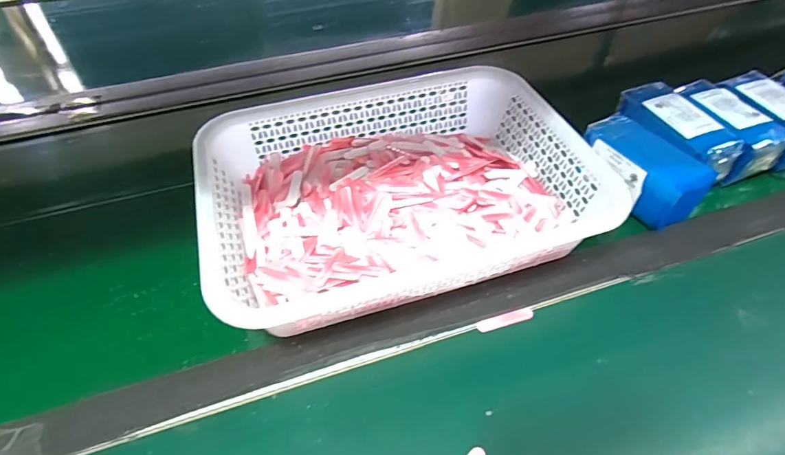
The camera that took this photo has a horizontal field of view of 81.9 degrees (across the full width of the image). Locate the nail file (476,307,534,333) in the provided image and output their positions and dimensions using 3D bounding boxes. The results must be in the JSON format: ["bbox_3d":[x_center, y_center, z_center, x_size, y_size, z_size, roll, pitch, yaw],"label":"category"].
[{"bbox_3d":[0.099,0.080,0.395,0.051,0.004,0.013,-13,49,-11],"label":"nail file"}]

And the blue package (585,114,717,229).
[{"bbox_3d":[0.265,-0.061,0.483,0.073,0.054,0.130,-30,54,-24],"label":"blue package"}]

